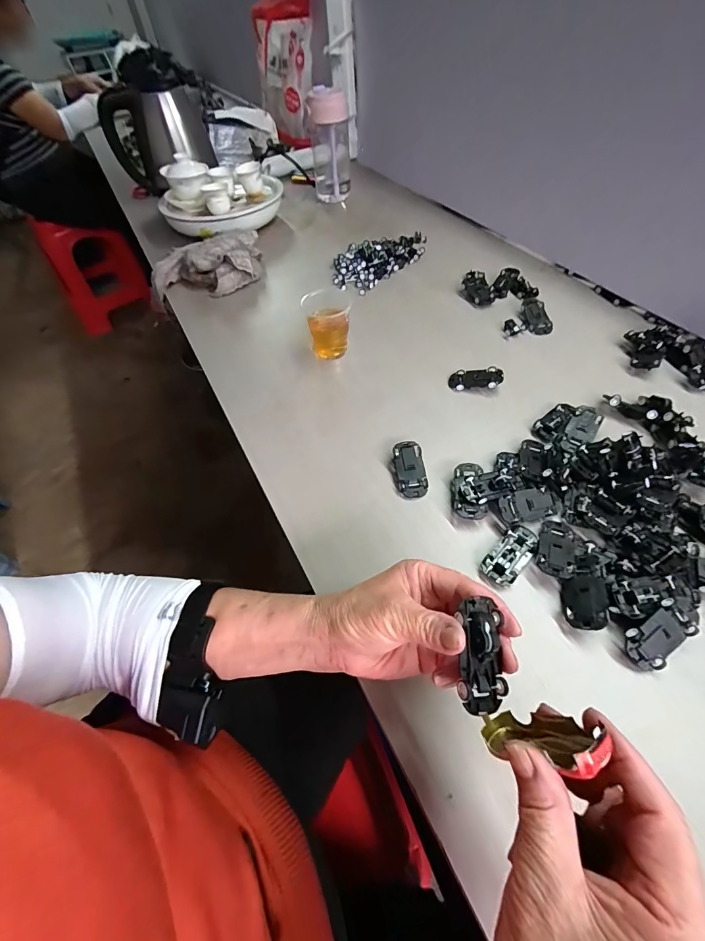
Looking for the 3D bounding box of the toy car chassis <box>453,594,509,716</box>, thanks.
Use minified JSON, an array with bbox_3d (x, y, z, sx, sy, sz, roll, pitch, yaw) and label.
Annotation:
[{"bbox_3d":[0.078,0.112,0.237,0.028,0.016,0.061,1,79,6],"label":"toy car chassis"}]

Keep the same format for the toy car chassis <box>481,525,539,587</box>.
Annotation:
[{"bbox_3d":[0.147,0.074,0.359,0.067,0.013,0.030,-39,58,-23],"label":"toy car chassis"}]

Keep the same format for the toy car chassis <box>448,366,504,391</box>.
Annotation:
[{"bbox_3d":[0.158,-0.119,0.504,0.064,0.017,0.032,2,52,7],"label":"toy car chassis"}]

